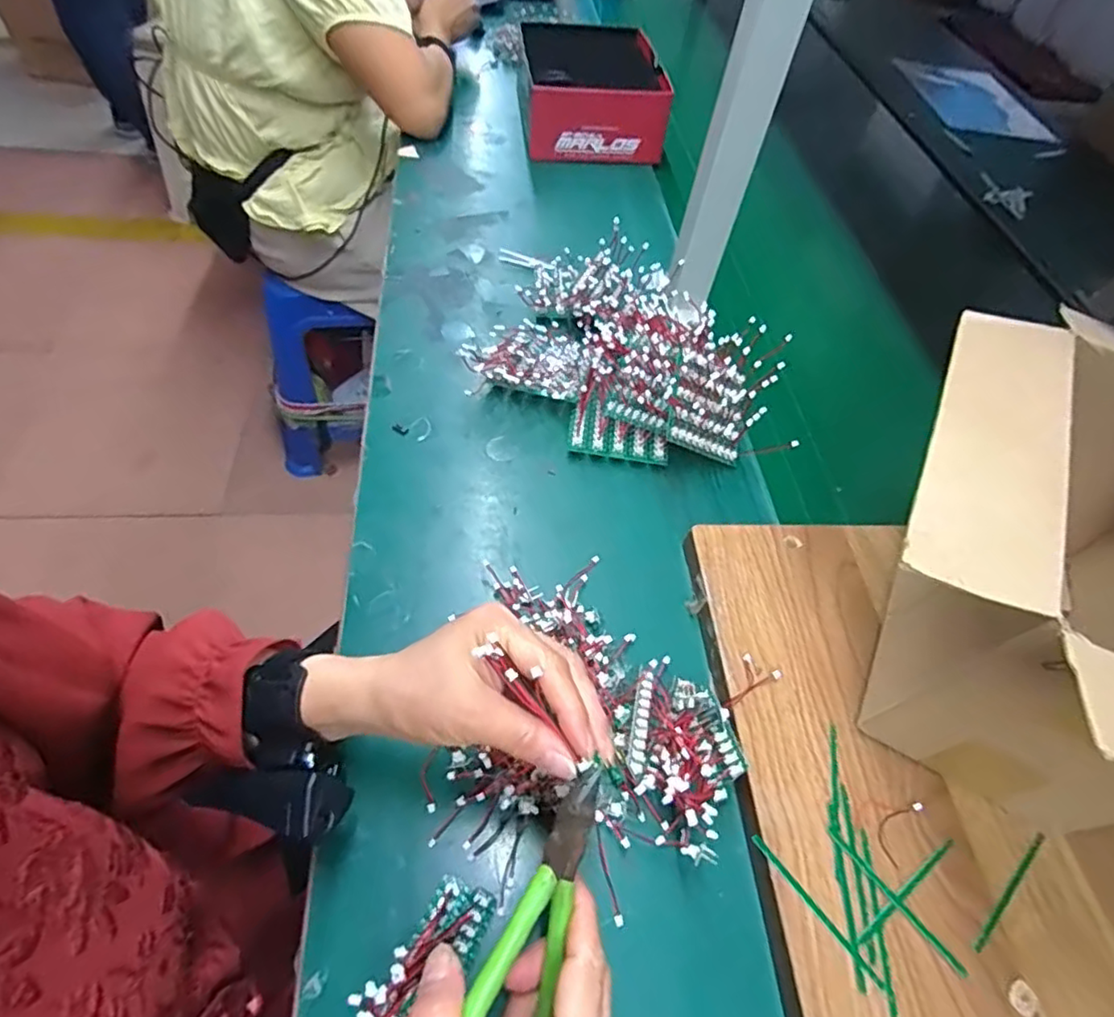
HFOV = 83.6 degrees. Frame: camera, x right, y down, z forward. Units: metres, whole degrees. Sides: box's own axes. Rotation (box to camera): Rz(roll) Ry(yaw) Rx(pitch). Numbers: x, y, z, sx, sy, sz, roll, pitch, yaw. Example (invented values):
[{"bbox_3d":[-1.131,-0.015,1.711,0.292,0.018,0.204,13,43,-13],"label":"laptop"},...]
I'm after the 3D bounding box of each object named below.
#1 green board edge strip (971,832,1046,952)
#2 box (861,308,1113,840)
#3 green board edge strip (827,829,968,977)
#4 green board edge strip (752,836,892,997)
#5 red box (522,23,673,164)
[{"bbox_3d":[0.258,0.216,0.353,0.086,0.004,0.005,-32,64,-26],"label":"green board edge strip"},{"bbox_3d":[0.301,0.055,0.364,0.238,0.185,0.308,26,55,12],"label":"box"},{"bbox_3d":[0.187,0.217,0.346,0.005,0.004,0.086,-31,63,-26],"label":"green board edge strip"},{"bbox_3d":[0.143,0.220,0.340,0.005,0.006,0.090,-31,63,-25],"label":"green board edge strip"},{"bbox_3d":[0.050,-0.607,0.907,0.187,0.084,0.236,0,54,-4],"label":"red box"}]

